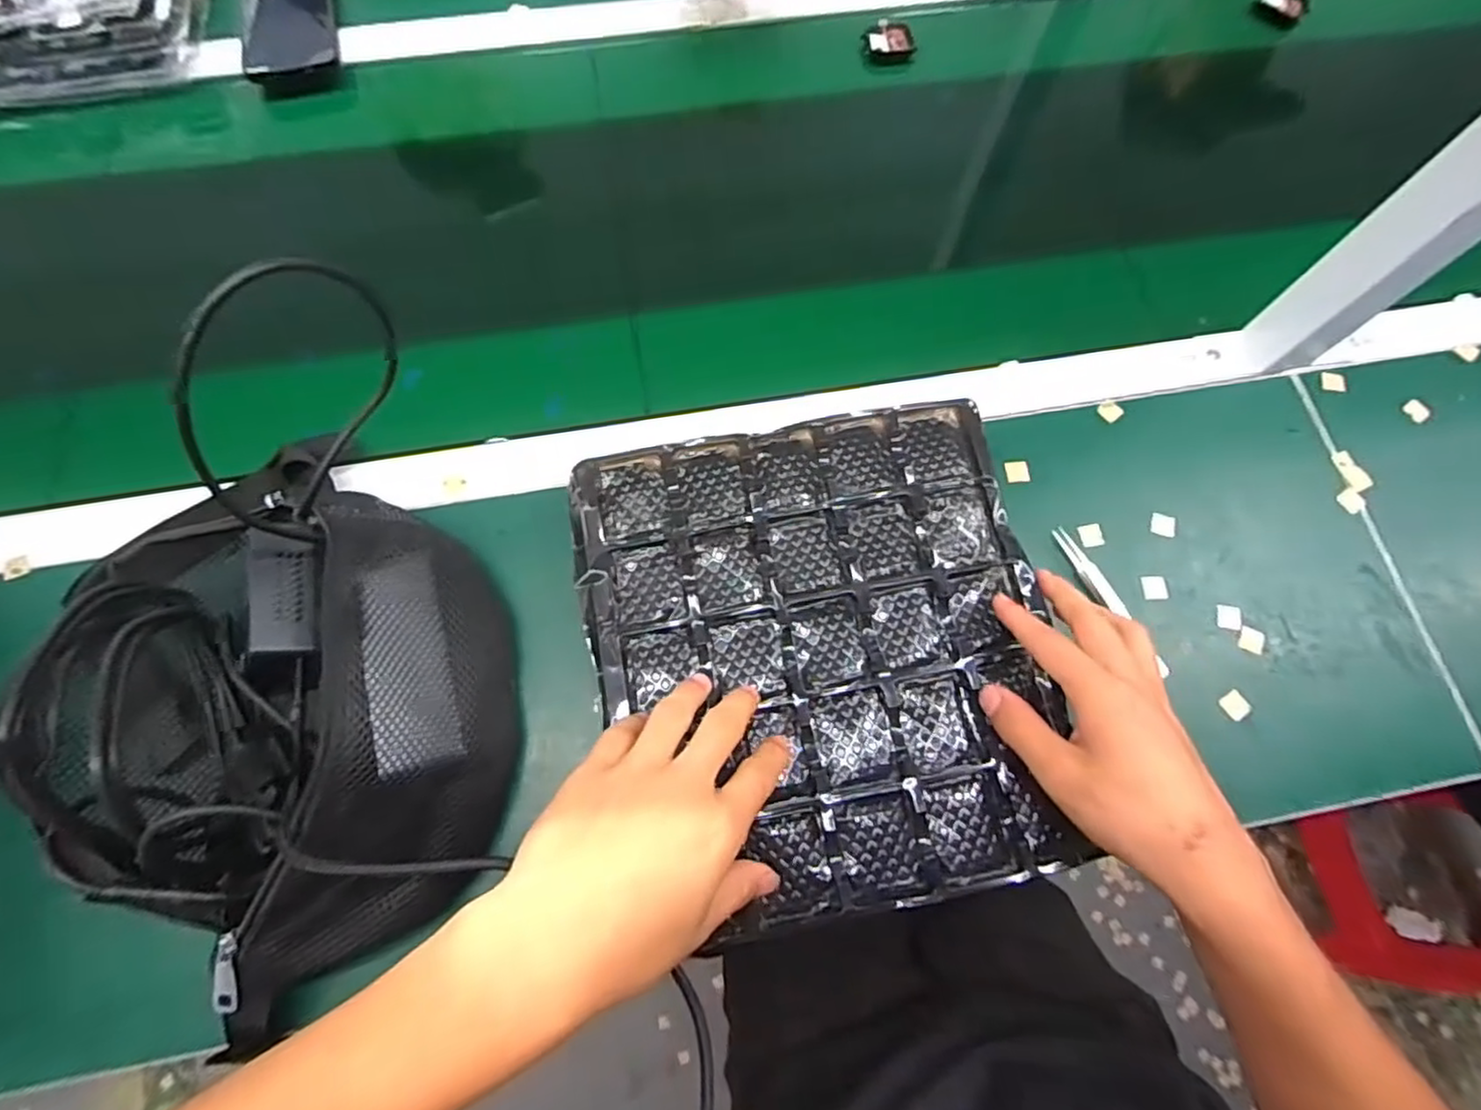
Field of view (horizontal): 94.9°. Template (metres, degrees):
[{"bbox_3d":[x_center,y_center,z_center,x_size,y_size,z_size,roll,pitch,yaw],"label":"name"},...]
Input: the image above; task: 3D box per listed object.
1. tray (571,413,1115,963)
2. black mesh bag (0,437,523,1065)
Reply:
[{"bbox_3d":[0.048,0.053,0.399,0.258,0.012,0.280,-11,73,-5],"label":"tray"},{"bbox_3d":[-0.247,0.069,0.371,0.218,0.105,0.290,-31,75,-11],"label":"black mesh bag"}]

